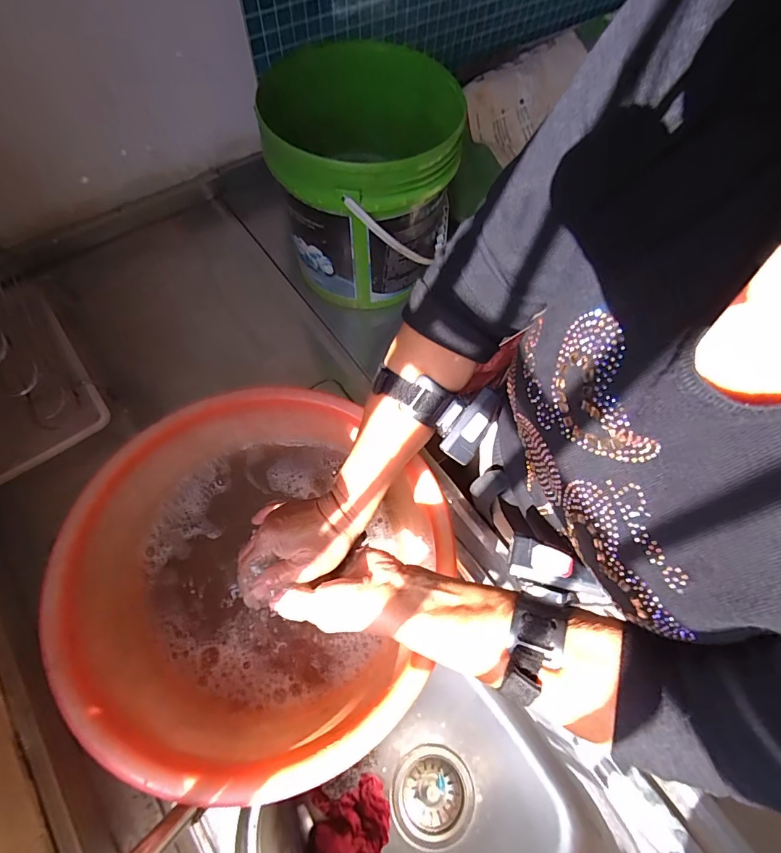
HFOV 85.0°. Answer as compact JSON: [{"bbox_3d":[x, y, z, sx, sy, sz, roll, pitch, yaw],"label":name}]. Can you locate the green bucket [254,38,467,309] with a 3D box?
[{"bbox_3d":[-0.028,-0.338,0.606,0.226,0.245,0.261,5,66,-1],"label":"green bucket"}]

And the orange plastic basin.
[{"bbox_3d":[-0.128,0.140,0.453,0.354,0.123,0.362,1,66,-3],"label":"orange plastic basin"}]

